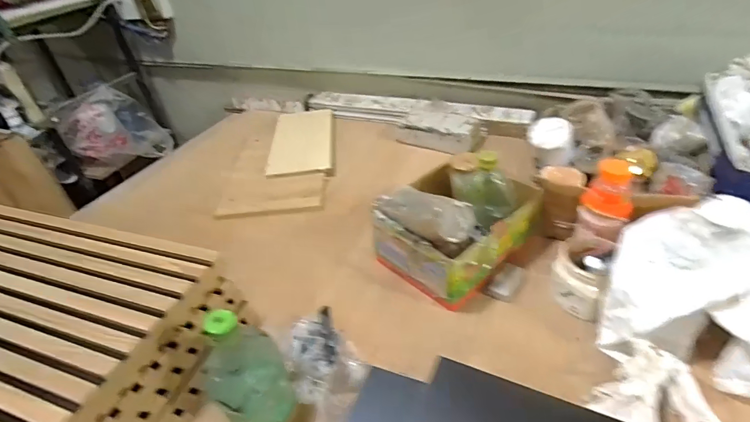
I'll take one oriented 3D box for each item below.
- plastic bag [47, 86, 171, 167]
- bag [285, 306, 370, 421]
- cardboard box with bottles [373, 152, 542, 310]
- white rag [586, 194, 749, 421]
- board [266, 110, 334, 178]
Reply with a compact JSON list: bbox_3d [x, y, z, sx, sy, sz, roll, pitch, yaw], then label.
[{"bbox_3d":[-0.837,-0.265,1.320,0.284,0.238,0.109,-33,45,-31],"label":"plastic bag"},{"bbox_3d":[-0.072,0.209,0.565,0.100,0.059,0.133,-29,43,-27],"label":"bag"},{"bbox_3d":[0.133,0.008,0.705,0.207,0.168,0.234,27,48,35],"label":"cardboard box with bottles"},{"bbox_3d":[0.391,0.129,0.475,0.195,0.202,0.189,9,40,19],"label":"white rag"},{"bbox_3d":[-0.197,-0.194,1.117,0.163,0.017,0.356,-7,37,-1],"label":"board"}]

